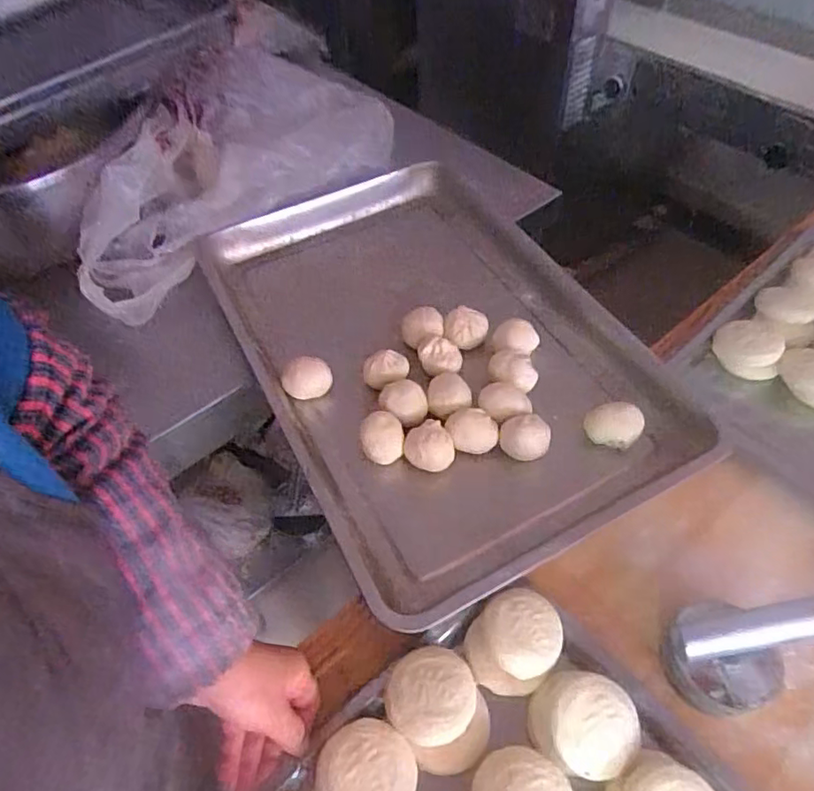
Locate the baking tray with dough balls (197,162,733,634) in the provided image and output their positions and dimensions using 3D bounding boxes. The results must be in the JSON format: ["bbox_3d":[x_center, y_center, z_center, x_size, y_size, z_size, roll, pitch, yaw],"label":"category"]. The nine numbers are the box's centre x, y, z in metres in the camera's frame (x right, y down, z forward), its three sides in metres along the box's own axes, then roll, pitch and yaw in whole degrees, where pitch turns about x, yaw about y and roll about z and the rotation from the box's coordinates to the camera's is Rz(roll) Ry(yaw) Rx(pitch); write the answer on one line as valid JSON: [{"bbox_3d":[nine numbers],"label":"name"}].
[{"bbox_3d":[0.031,-0.065,0.685,0.398,0.049,0.574,-25,55,-14],"label":"baking tray with dough balls"}]

